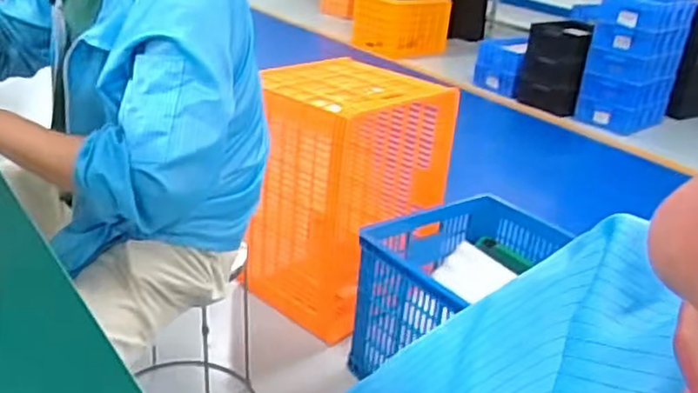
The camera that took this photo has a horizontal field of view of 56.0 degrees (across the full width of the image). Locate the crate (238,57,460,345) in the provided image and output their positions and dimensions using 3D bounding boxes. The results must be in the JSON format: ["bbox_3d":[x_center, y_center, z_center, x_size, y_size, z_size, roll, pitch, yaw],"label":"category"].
[{"bbox_3d":[0.003,-0.017,1.867,0.368,0.638,0.501,27,32,37],"label":"crate"}]

